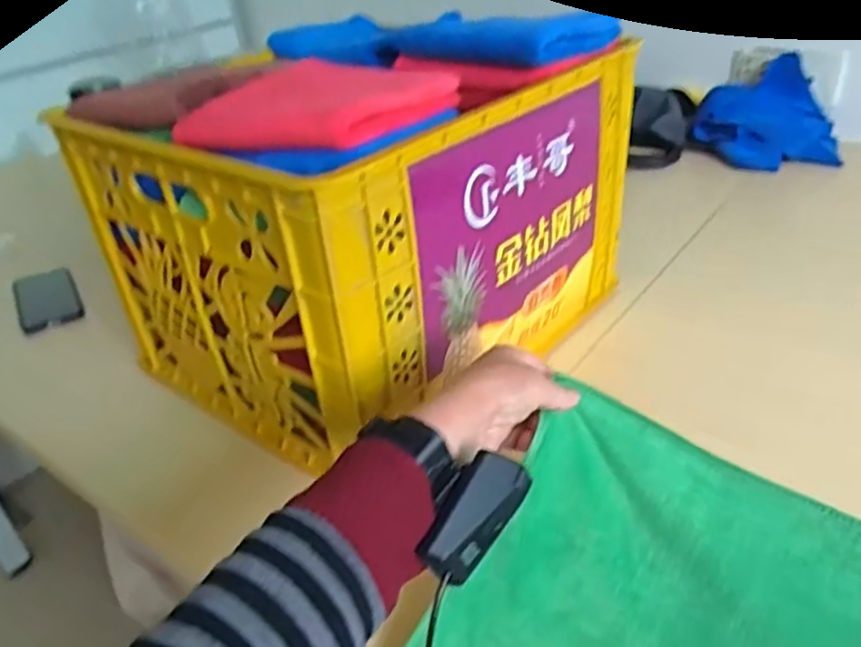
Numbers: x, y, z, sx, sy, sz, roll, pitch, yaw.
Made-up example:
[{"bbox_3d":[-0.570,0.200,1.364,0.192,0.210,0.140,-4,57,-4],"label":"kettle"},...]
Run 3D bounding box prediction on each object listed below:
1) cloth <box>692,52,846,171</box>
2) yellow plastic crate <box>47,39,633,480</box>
[{"bbox_3d":[0.589,-0.365,1.205,0.232,0.121,0.242,7,32,21],"label":"cloth"},{"bbox_3d":[-0.054,-0.109,0.735,0.376,0.283,0.453,20,38,38],"label":"yellow plastic crate"}]

